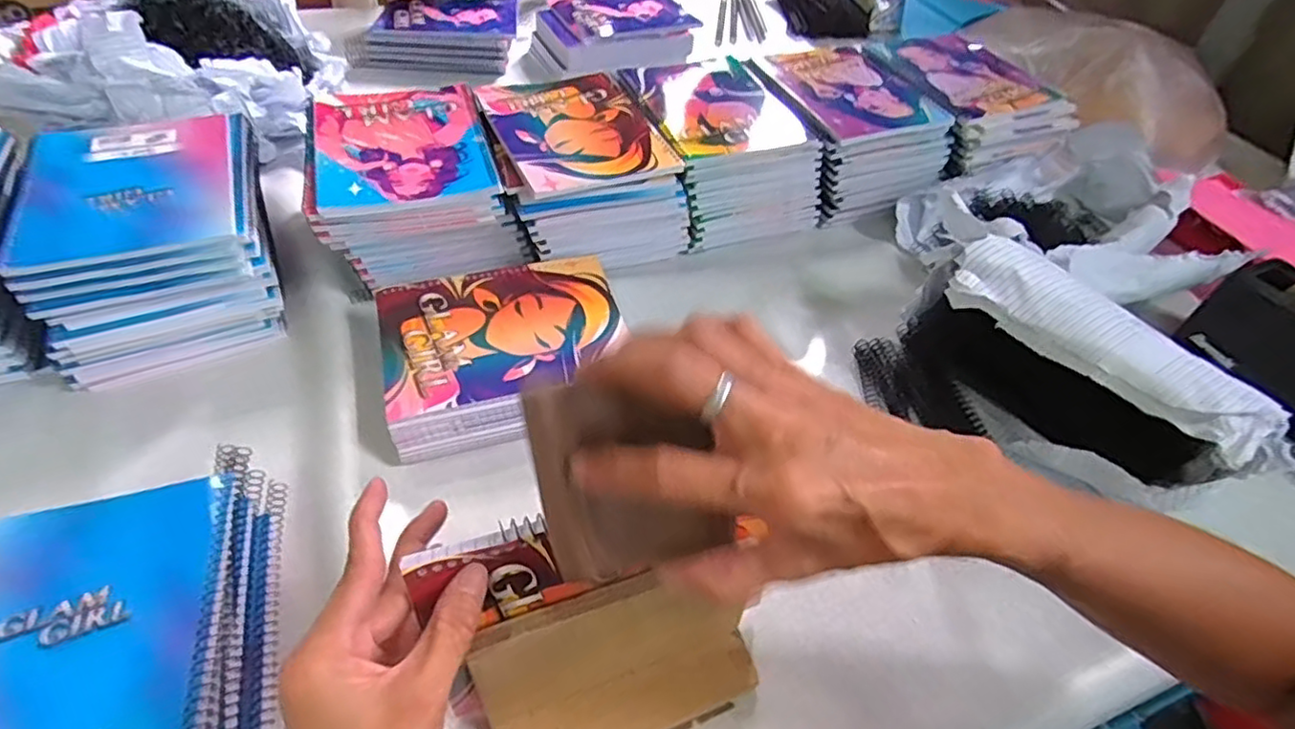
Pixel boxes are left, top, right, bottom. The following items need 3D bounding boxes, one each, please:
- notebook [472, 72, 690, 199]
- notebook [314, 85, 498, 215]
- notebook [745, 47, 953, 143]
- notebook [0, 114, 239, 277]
[{"bbox_3d":[-0.071,-0.239,0.644,0.152,0.008,0.203,-15,50,-19],"label":"notebook"},{"bbox_3d":[-0.225,-0.207,0.599,0.148,0.008,0.193,-12,49,-16],"label":"notebook"},{"bbox_3d":[0.221,-0.315,0.740,0.161,0.018,0.200,-13,49,-17],"label":"notebook"},{"bbox_3d":[-0.420,-0.152,0.528,0.145,0.006,0.192,-16,50,-20],"label":"notebook"}]

